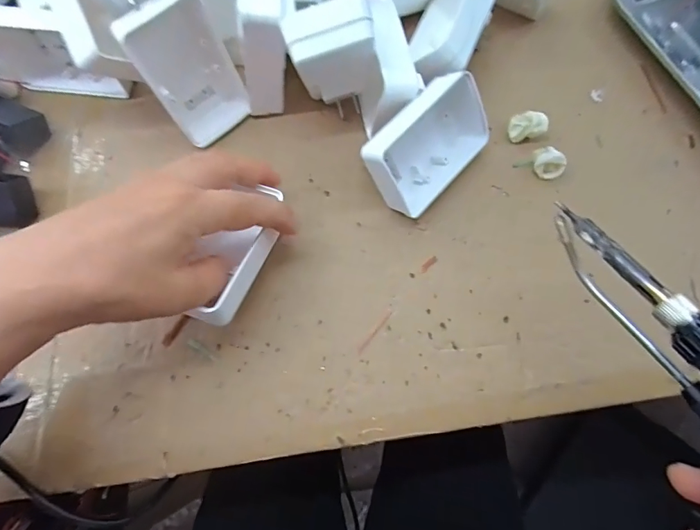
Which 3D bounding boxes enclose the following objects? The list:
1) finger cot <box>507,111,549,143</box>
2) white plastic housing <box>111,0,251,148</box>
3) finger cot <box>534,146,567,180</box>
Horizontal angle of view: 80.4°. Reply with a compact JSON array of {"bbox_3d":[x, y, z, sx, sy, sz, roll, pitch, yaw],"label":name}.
[{"bbox_3d":[0.131,-0.102,0.306,0.024,0.018,0.017,-2,70,1],"label":"finger cot"},{"bbox_3d":[-0.108,-0.131,0.284,0.059,0.087,0.037,-31,72,-10],"label":"white plastic housing"},{"bbox_3d":[0.141,-0.072,0.295,0.023,0.019,0.014,31,74,12],"label":"finger cot"}]

